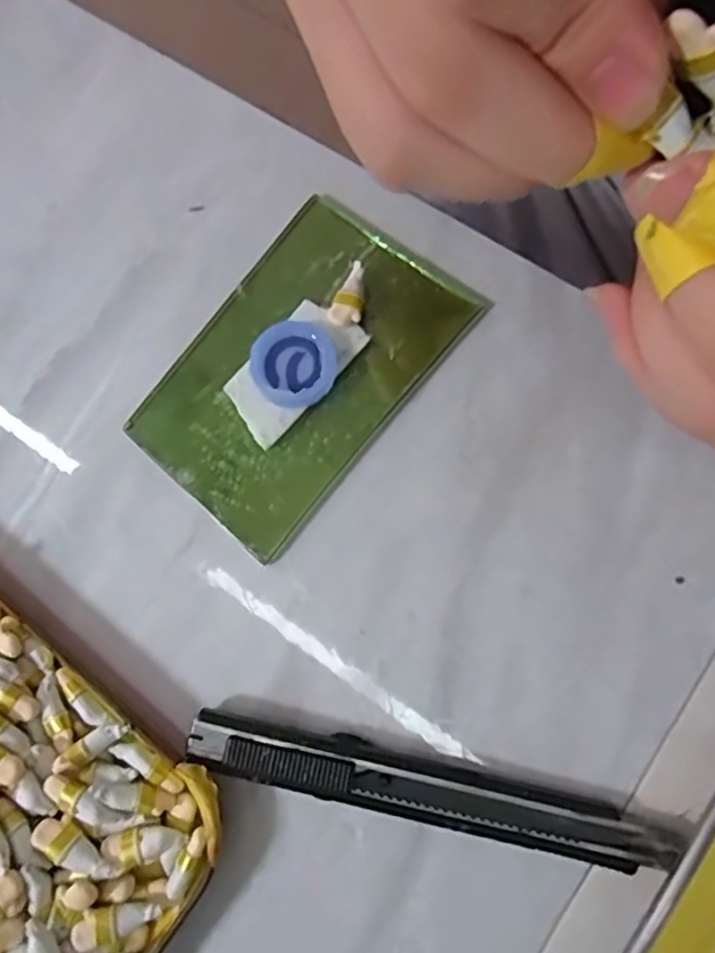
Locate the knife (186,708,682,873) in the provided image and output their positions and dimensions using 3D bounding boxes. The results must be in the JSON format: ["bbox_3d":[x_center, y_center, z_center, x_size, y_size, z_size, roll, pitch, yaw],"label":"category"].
[{"bbox_3d":[0.018,0.087,0.176,0.130,0.010,0.015,11,80,6],"label":"knife"}]

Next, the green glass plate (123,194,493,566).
[{"bbox_3d":[-0.019,-0.037,0.201,0.067,0.010,0.106,39,83,10],"label":"green glass plate"}]

